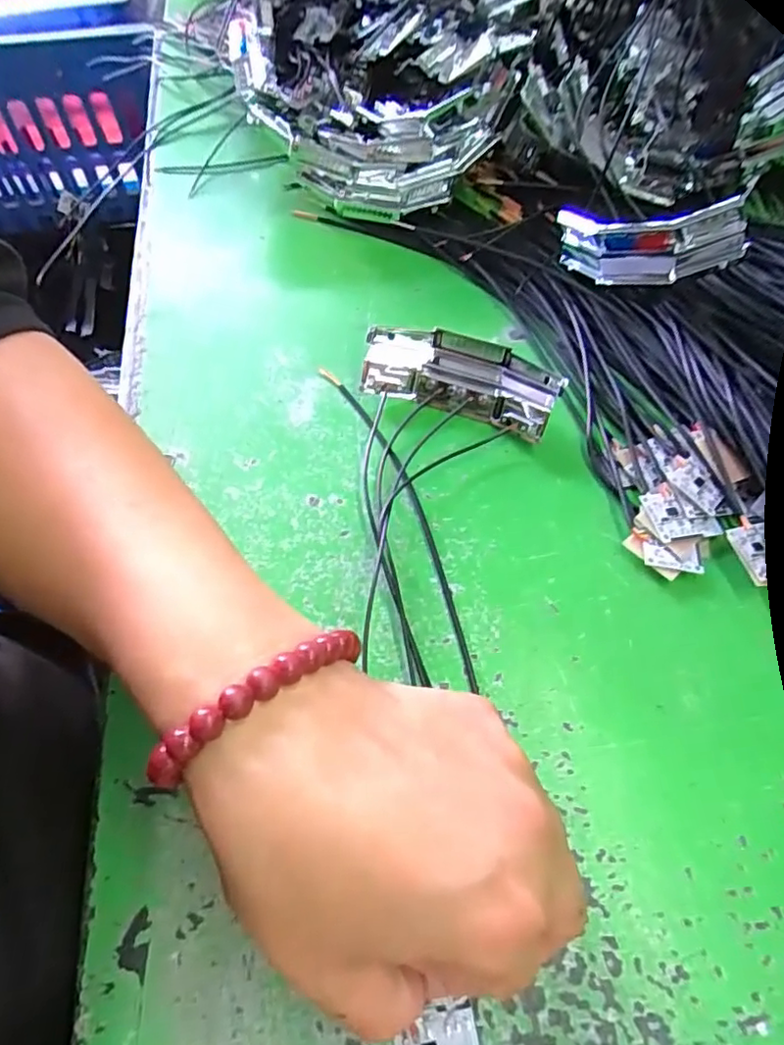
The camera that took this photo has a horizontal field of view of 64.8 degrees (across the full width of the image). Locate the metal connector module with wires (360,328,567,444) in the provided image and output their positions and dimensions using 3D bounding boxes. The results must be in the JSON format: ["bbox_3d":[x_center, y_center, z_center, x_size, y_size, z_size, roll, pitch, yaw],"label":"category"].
[{"bbox_3d":[0.035,-0.073,0.314,0.096,0.025,0.038,18,59,14],"label":"metal connector module with wires"}]

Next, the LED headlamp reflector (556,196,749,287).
[{"bbox_3d":[0.132,-0.146,0.327,0.093,0.035,0.018,19,57,38],"label":"LED headlamp reflector"}]

